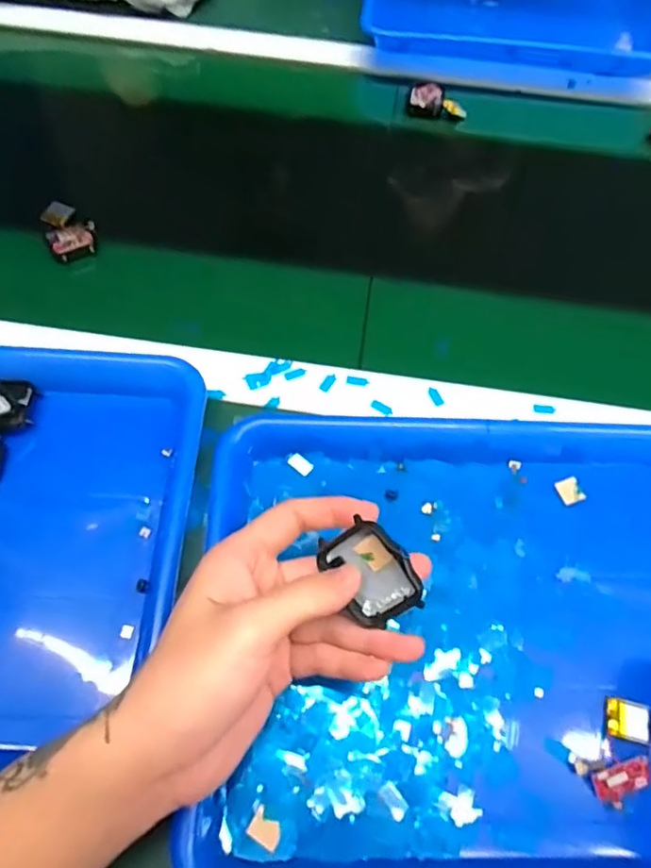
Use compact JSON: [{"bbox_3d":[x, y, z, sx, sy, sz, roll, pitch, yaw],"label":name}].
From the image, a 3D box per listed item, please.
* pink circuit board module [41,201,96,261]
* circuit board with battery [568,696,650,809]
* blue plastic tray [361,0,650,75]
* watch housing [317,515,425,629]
[{"bbox_3d":[-0.211,-0.168,0.467,0.037,0.015,0.055,-30,69,-17],"label":"pink circuit board module"},{"bbox_3d":[0.155,0.161,0.296,0.032,0.008,0.054,39,67,18],"label":"circuit board with battery"},{"bbox_3d":[0.218,-0.507,0.667,0.339,0.040,0.252,6,61,1],"label":"blue plastic tray"},{"bbox_3d":[0.021,0.062,0.258,0.035,0.015,0.044,-36,84,9],"label":"watch housing"}]

